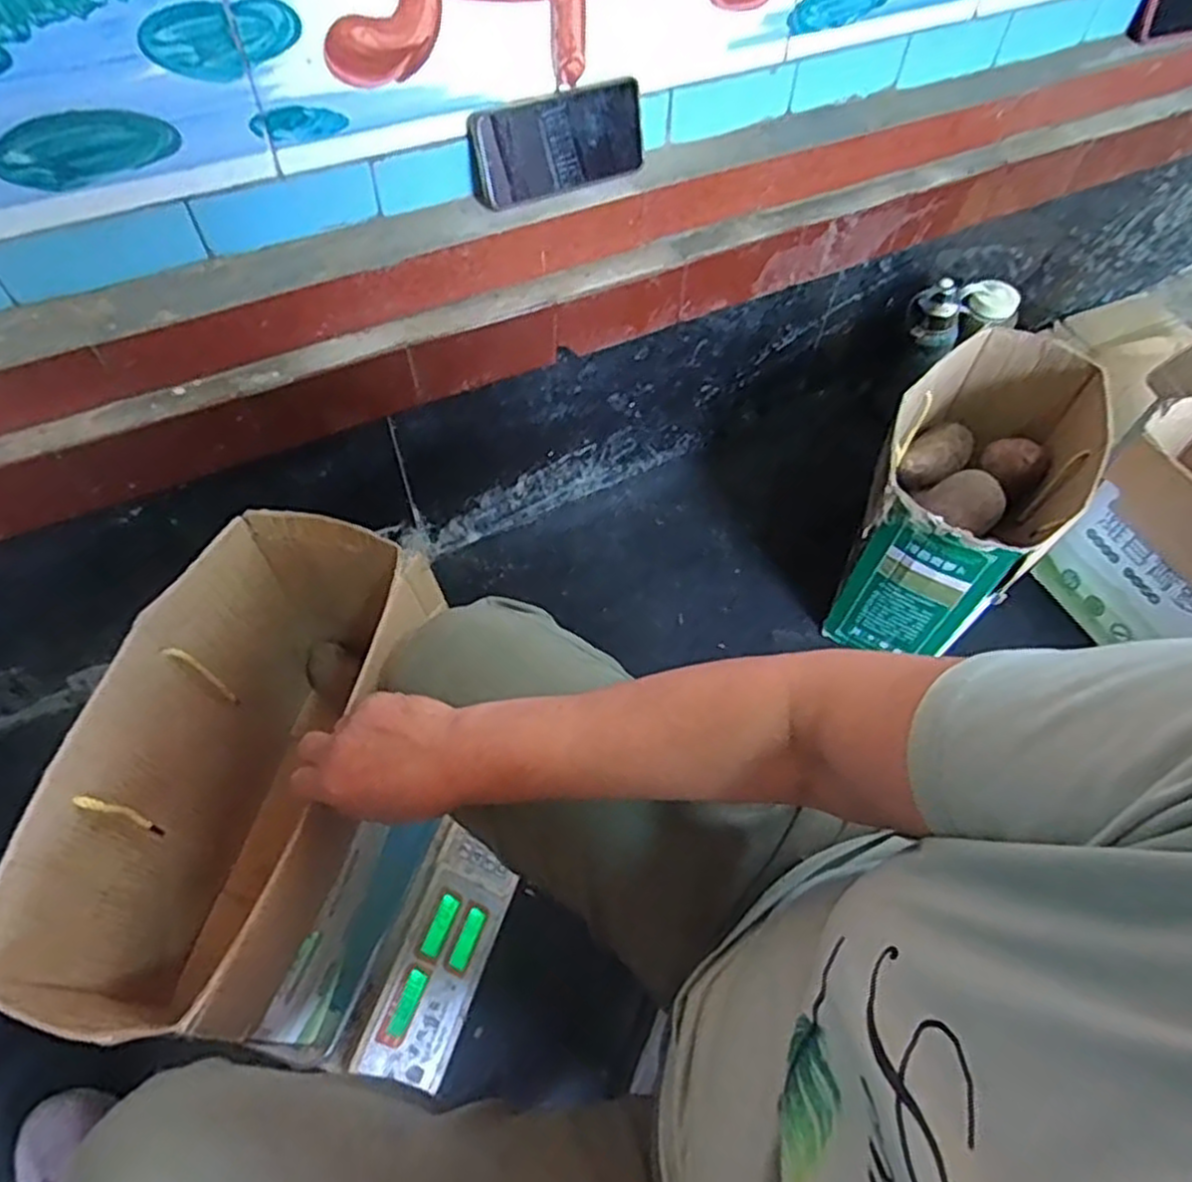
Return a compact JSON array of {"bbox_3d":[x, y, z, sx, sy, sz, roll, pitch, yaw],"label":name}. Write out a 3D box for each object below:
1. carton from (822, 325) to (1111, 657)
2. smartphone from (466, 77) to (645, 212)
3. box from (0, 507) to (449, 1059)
[{"bbox_3d":[0.460,-0.115,0.952,0.225,0.242,0.363,35,62,18],"label":"carton"},{"bbox_3d":[-0.033,-0.408,0.690,0.166,0.085,0.010,-21,52,-11],"label":"smartphone"},{"bbox_3d":[-0.268,0.163,0.635,0.185,0.265,0.363,12,57,5],"label":"box"}]

